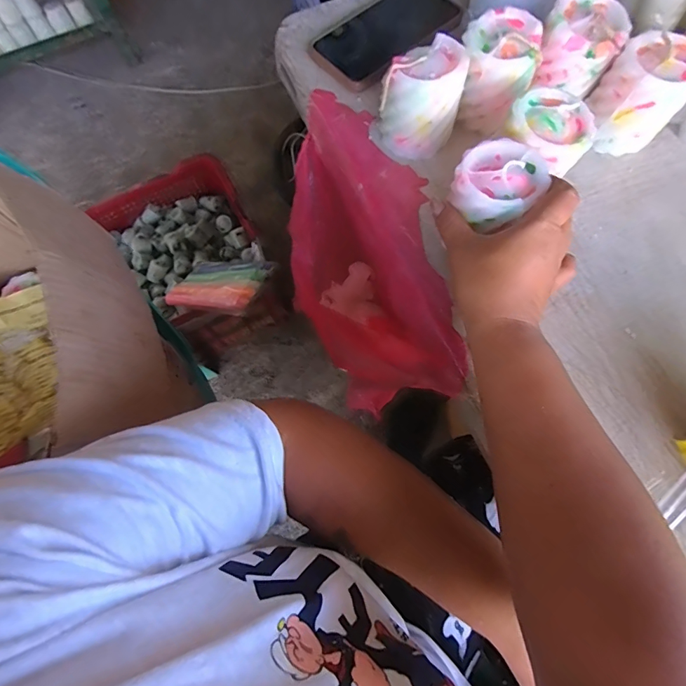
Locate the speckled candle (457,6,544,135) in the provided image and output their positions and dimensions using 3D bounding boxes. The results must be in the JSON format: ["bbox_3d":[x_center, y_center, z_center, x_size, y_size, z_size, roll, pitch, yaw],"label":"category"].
[{"bbox_3d":[0.139,-0.244,0.378,0.067,0.070,0.076,26,74,11],"label":"speckled candle"}]

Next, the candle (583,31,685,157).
[{"bbox_3d":[0.264,-0.220,0.370,0.069,0.072,0.069,37,77,14],"label":"candle"}]

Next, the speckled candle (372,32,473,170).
[{"bbox_3d":[0.068,-0.214,0.372,0.074,0.073,0.056,-15,71,-2],"label":"speckled candle"}]

